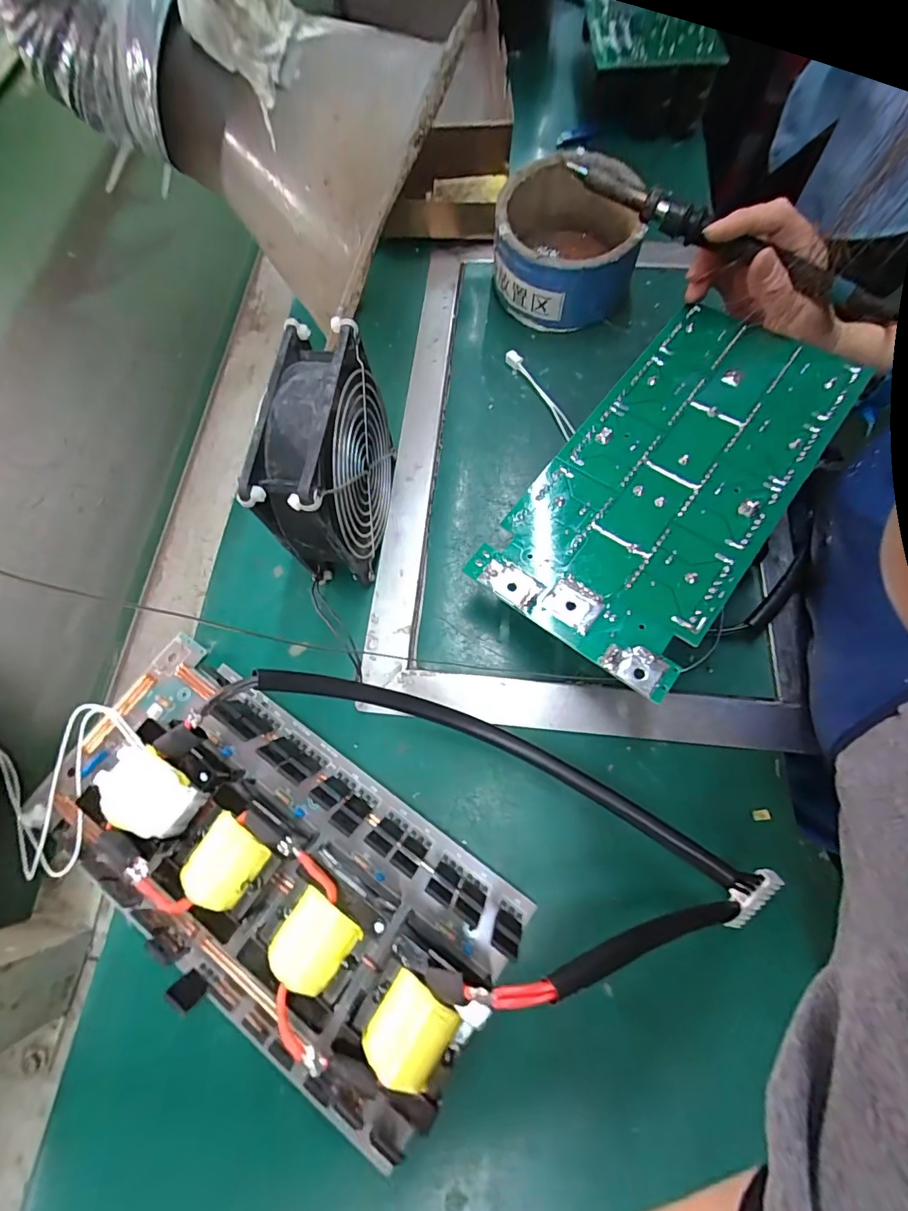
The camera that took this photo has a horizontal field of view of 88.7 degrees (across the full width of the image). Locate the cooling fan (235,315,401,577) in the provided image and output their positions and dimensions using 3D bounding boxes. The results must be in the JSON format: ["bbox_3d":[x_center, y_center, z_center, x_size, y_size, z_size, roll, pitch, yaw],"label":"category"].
[{"bbox_3d":[-0.073,-0.085,0.297,0.049,0.123,0.120,6,71,5],"label":"cooling fan"}]

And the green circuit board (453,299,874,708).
[{"bbox_3d":[0.146,-0.091,0.308,0.137,0.011,0.281,36,76,14],"label":"green circuit board"}]

